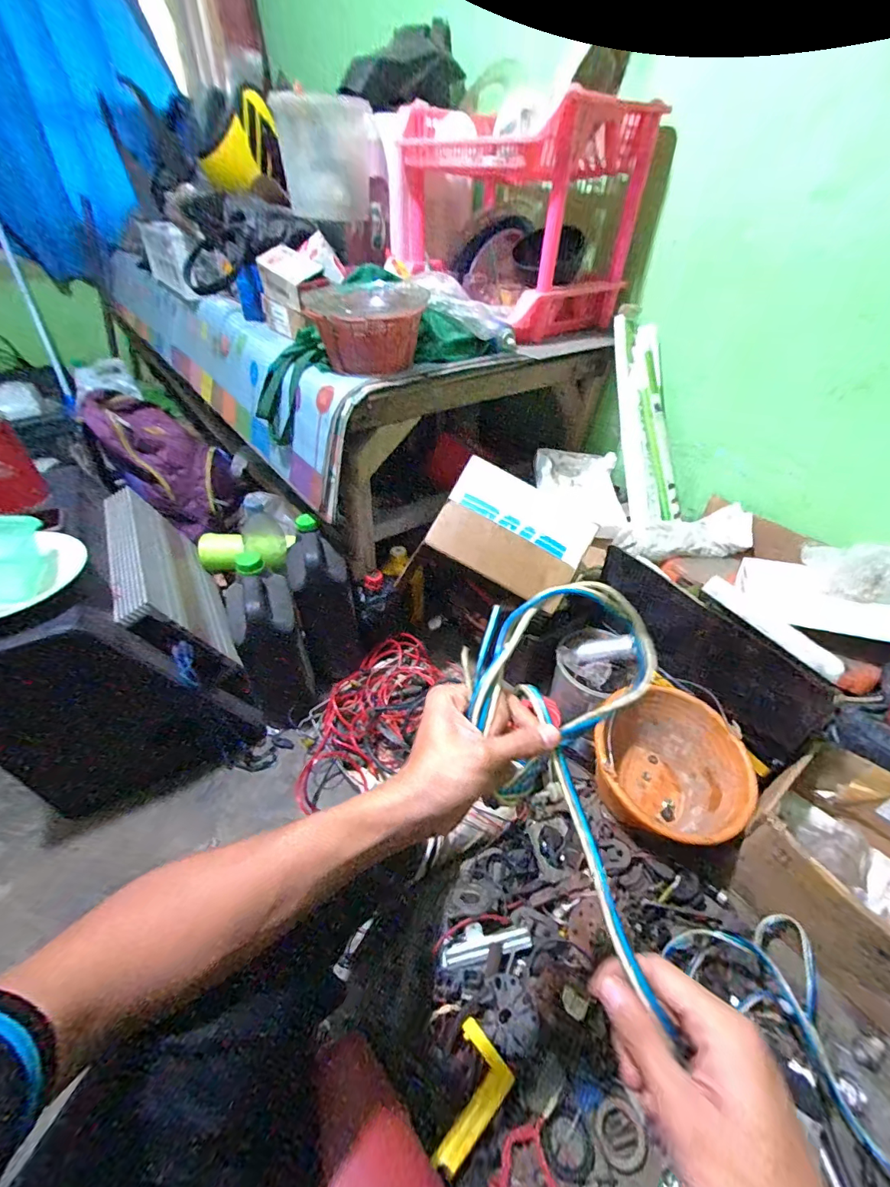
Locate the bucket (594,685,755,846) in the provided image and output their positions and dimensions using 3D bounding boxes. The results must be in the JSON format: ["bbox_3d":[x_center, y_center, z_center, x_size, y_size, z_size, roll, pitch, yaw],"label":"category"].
[{"bbox_3d":[0.384,0.308,0.793,0.234,0.181,0.245,1,42,-1],"label":"bucket"}]

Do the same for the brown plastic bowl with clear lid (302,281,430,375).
[{"bbox_3d":[-0.127,-0.456,0.771,0.175,0.104,0.183,5,42,3],"label":"brown plastic bowl with clear lid"}]

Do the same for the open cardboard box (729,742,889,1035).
[{"bbox_3d":[0.616,0.411,0.649,0.244,0.171,0.295,-29,51,-30],"label":"open cardboard box"}]

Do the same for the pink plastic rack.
[{"bbox_3d":[0.139,-0.813,0.976,0.332,0.333,0.470,-28,50,-29],"label":"pink plastic rack"}]

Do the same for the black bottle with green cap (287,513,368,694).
[{"bbox_3d":[-0.251,0.021,0.941,0.114,0.350,0.113,-14,19,-17],"label":"black bottle with green cap"}]

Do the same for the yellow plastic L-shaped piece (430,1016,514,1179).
[{"bbox_3d":[0.021,0.590,0.524,0.075,0.014,0.112,34,51,30],"label":"yellow plastic L-shaped piece"}]

